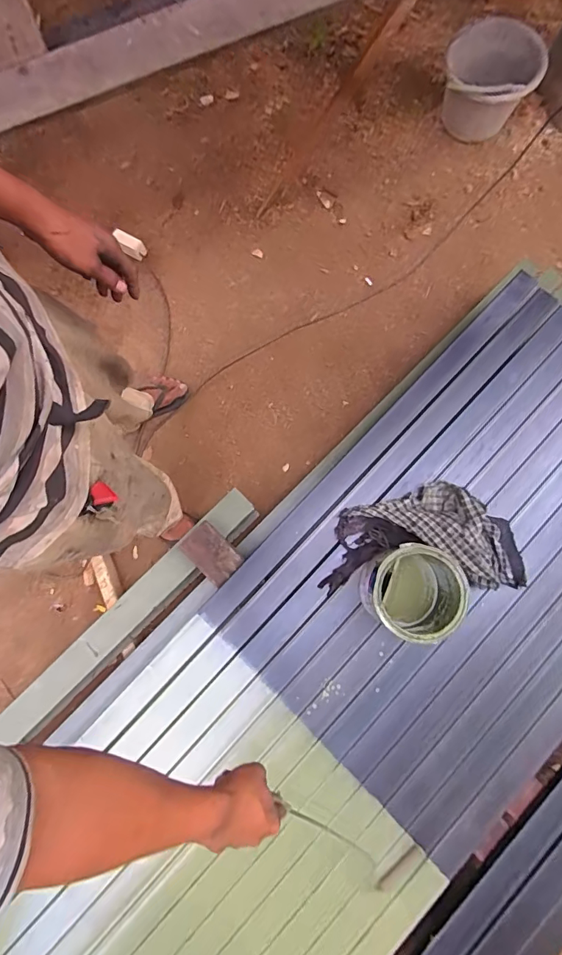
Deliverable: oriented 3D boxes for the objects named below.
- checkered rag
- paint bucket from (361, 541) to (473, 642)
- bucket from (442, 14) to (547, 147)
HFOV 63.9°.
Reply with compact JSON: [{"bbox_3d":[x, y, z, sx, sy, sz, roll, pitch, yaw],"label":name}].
[{"bbox_3d":[0.295,0.131,0.949,0.422,0.067,0.233,-6,79,-1],"label":"checkered rag"},{"bbox_3d":[0.242,0.220,0.872,0.162,0.192,0.155,0,82,3],"label":"paint bucket"},{"bbox_3d":[0.625,-1.184,1.347,0.273,0.165,0.297,0,82,3],"label":"bucket"}]

